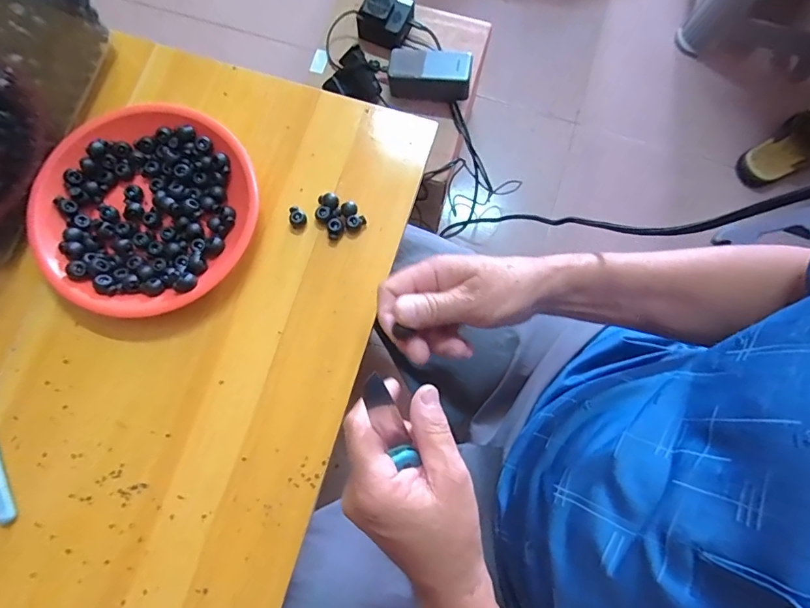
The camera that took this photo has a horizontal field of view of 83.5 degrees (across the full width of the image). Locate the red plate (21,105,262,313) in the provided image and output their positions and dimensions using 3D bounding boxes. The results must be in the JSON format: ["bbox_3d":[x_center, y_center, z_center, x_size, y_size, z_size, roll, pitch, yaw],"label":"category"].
[{"bbox_3d":[-0.232,-0.084,0.412,0.190,0.030,0.180,0,79,0],"label":"red plate"}]

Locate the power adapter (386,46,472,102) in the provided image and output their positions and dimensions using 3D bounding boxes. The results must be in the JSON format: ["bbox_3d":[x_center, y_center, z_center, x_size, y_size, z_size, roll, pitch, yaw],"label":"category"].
[{"bbox_3d":[0.040,-0.368,0.727,0.131,0.050,0.060,11,79,2],"label":"power adapter"}]

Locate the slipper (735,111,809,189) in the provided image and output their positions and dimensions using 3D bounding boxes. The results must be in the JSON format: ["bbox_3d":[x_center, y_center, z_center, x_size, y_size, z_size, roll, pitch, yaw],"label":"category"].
[{"bbox_3d":[0.817,-0.328,0.969,0.199,0.073,0.105,-31,80,-6],"label":"slipper"}]

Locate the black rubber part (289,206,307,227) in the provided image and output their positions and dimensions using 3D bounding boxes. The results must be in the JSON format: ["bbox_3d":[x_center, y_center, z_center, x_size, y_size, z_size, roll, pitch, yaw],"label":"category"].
[{"bbox_3d":[-0.099,-0.080,0.419,0.014,0.008,0.019,-30,80,-6],"label":"black rubber part"}]

